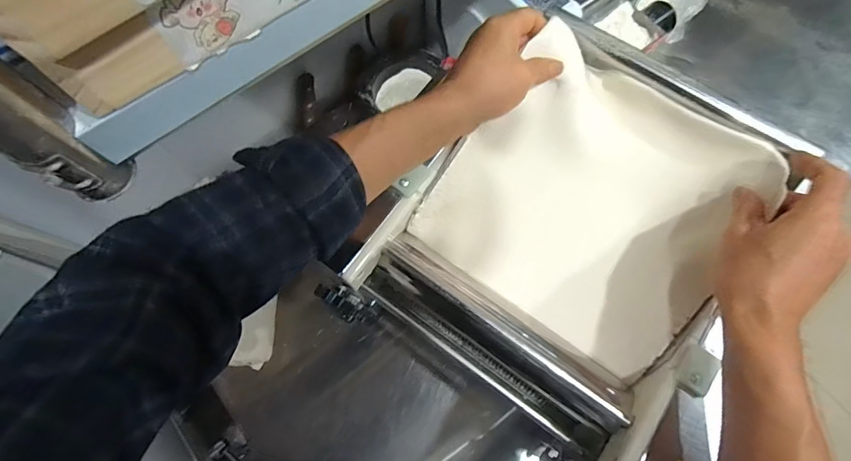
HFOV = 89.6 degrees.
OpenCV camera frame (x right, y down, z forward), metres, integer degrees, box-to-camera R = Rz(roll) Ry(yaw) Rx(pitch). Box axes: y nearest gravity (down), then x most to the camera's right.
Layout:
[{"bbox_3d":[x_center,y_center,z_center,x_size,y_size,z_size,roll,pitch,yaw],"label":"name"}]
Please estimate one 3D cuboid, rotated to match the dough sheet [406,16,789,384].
[{"bbox_3d":[0.170,-0.028,0.464,0.284,0.046,0.270,33,101,10],"label":"dough sheet"}]

